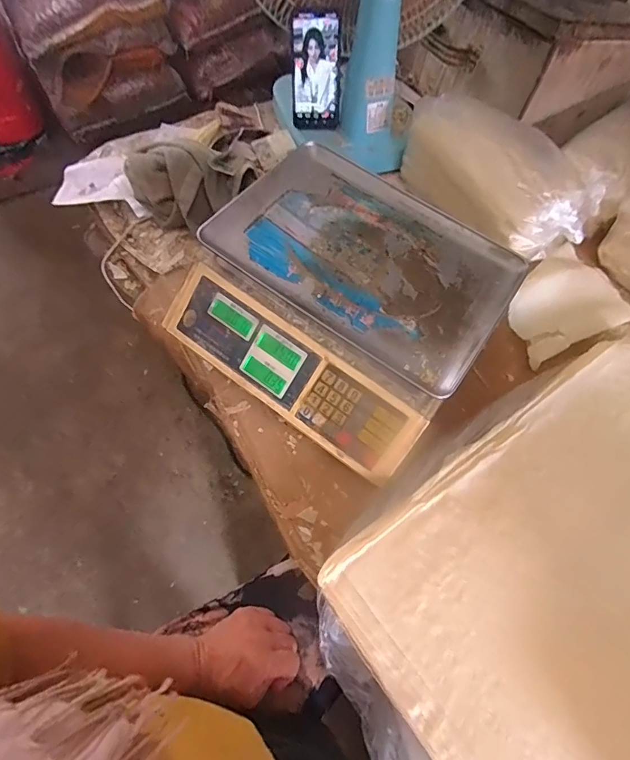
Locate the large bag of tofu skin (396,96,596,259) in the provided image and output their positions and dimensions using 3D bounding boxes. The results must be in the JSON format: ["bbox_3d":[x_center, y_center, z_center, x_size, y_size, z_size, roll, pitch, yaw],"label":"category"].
[{"bbox_3d":[0.267,-0.313,0.660,0.303,0.123,0.147,41,67,17],"label":"large bag of tofu skin"}]

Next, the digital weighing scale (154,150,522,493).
[{"bbox_3d":[0.036,-0.099,0.552,0.329,0.127,0.309,34,65,14],"label":"digital weighing scale"}]

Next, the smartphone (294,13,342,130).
[{"bbox_3d":[0.001,-0.476,0.688,0.070,0.148,0.006,2,40,-1],"label":"smartphone"}]

